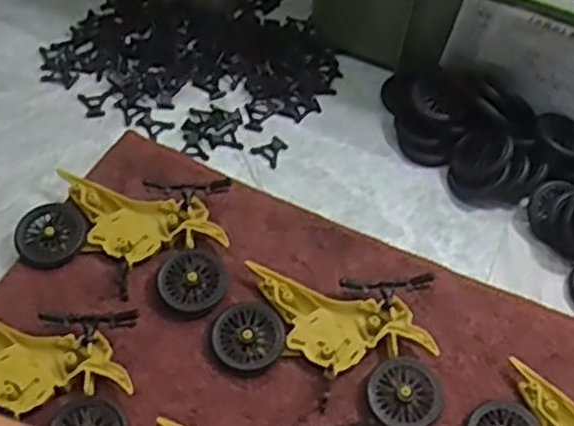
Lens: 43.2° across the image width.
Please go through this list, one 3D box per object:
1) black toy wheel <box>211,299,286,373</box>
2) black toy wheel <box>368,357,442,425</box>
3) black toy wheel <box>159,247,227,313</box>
[{"bbox_3d":[-0.020,0.063,0.374,0.036,0.007,0.036,2,54,-3],"label":"black toy wheel"},{"bbox_3d":[0.058,0.090,0.360,0.034,0.007,0.035,2,54,-3],"label":"black toy wheel"},{"bbox_3d":[-0.051,0.035,0.390,0.035,0.005,0.036,-5,55,-8],"label":"black toy wheel"}]

